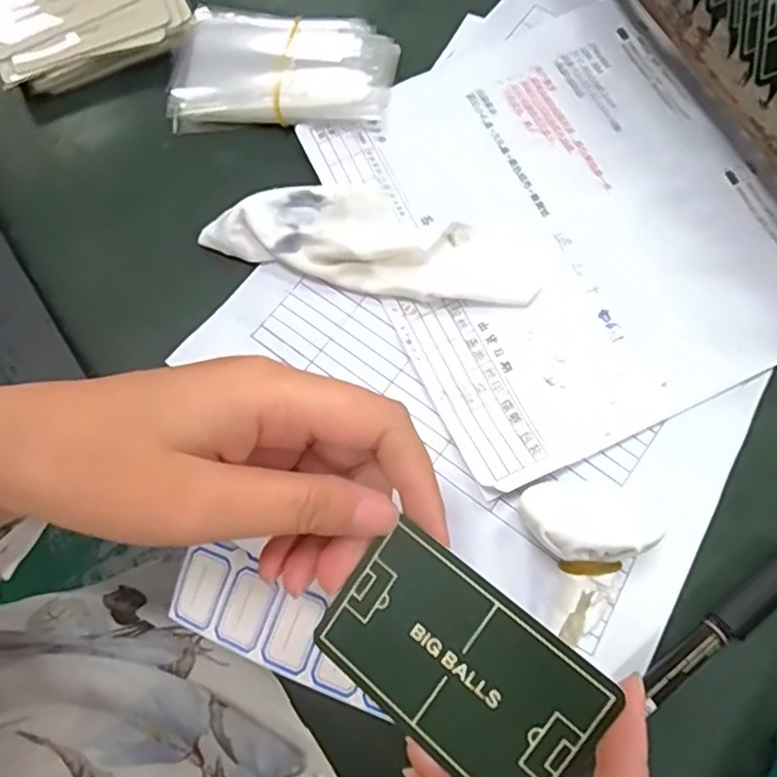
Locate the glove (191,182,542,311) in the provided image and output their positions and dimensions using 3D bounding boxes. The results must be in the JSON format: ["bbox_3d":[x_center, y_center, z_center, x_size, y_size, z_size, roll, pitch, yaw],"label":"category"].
[{"bbox_3d":[-0.007,-0.070,0.291,0.152,0.014,0.050,17,75,7],"label":"glove"}]

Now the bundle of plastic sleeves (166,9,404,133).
[{"bbox_3d":[-0.055,-0.167,0.322,0.114,0.015,0.064,1,73,3],"label":"bundle of plastic sleeves"}]

